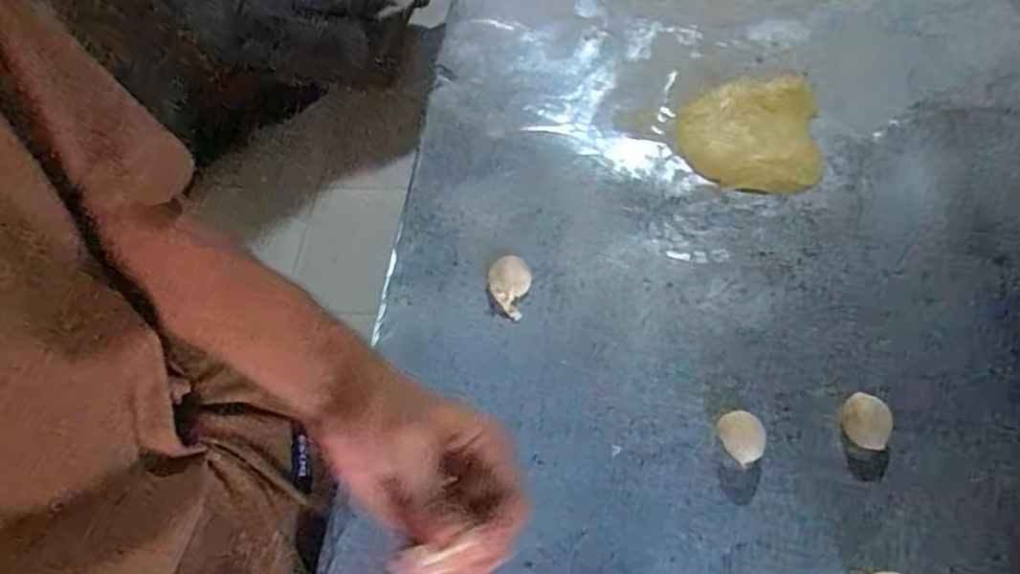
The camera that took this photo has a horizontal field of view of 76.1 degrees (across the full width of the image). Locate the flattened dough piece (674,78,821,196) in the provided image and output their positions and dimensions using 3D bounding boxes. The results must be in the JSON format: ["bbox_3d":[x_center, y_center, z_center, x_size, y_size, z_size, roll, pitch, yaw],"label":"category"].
[{"bbox_3d":[0.221,-0.150,0.606,0.123,0.012,0.143,7,61,9],"label":"flattened dough piece"}]

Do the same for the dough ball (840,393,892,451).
[{"bbox_3d":[0.249,0.095,0.456,0.028,0.019,0.034,-40,64,-16],"label":"dough ball"}]

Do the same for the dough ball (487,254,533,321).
[{"bbox_3d":[-0.001,-0.001,0.527,0.034,0.015,0.048,4,61,8],"label":"dough ball"}]

